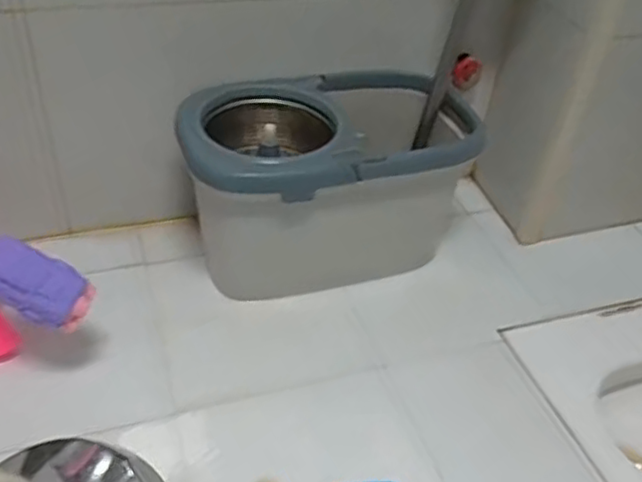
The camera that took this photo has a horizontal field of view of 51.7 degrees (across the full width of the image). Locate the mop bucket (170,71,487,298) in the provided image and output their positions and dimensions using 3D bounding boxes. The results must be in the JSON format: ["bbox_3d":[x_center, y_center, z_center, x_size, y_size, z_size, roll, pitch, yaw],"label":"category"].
[{"bbox_3d":[0.004,-0.099,1.029,0.417,0.277,0.257,-8,42,-17],"label":"mop bucket"}]

